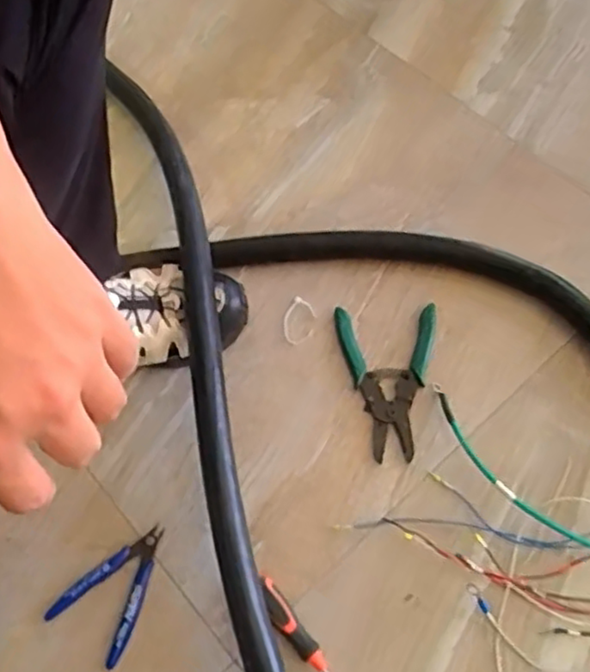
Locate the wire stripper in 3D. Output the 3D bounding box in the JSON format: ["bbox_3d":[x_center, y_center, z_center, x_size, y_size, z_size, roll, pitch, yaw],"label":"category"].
[{"bbox_3d":[0.097,0.042,0.669,0.097,0.023,0.151,-5,65,1],"label":"wire stripper"}]

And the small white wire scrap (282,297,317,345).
[{"bbox_3d":[0.004,-0.017,0.714,0.034,0.006,0.054,10,66,8],"label":"small white wire scrap"}]

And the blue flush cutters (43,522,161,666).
[{"bbox_3d":[-0.158,0.224,0.612,0.077,0.016,0.116,32,71,17],"label":"blue flush cutters"}]

